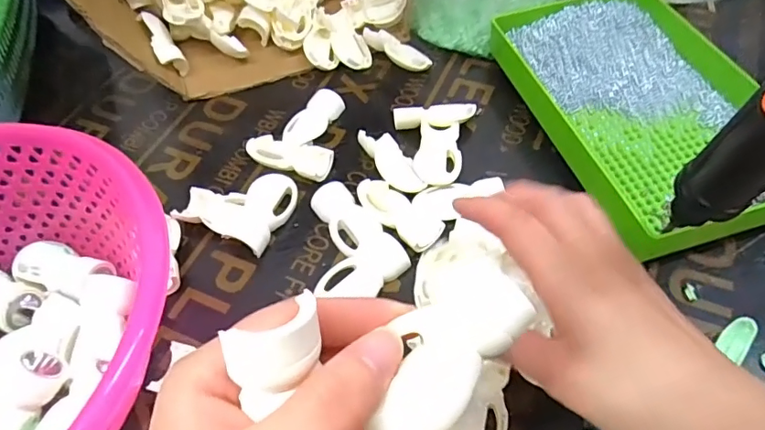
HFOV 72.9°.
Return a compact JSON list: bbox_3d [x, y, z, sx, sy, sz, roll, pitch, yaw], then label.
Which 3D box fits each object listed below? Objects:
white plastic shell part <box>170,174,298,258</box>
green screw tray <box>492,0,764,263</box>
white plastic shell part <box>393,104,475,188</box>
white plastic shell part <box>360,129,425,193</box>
[{"bbox_3d":[-0.106,-0.009,0.382,0.073,0.018,0.060,20,58,18],"label":"white plastic shell part"},{"bbox_3d":[0.202,-0.093,0.398,0.164,0.033,0.253,-15,54,-6],"label":"green screw tray"},{"bbox_3d":[0.045,-0.056,0.412,0.063,0.020,0.085,-5,54,0],"label":"white plastic shell part"},{"bbox_3d":[0.007,-0.040,0.395,0.028,0.013,0.064,-23,56,-12],"label":"white plastic shell part"}]

